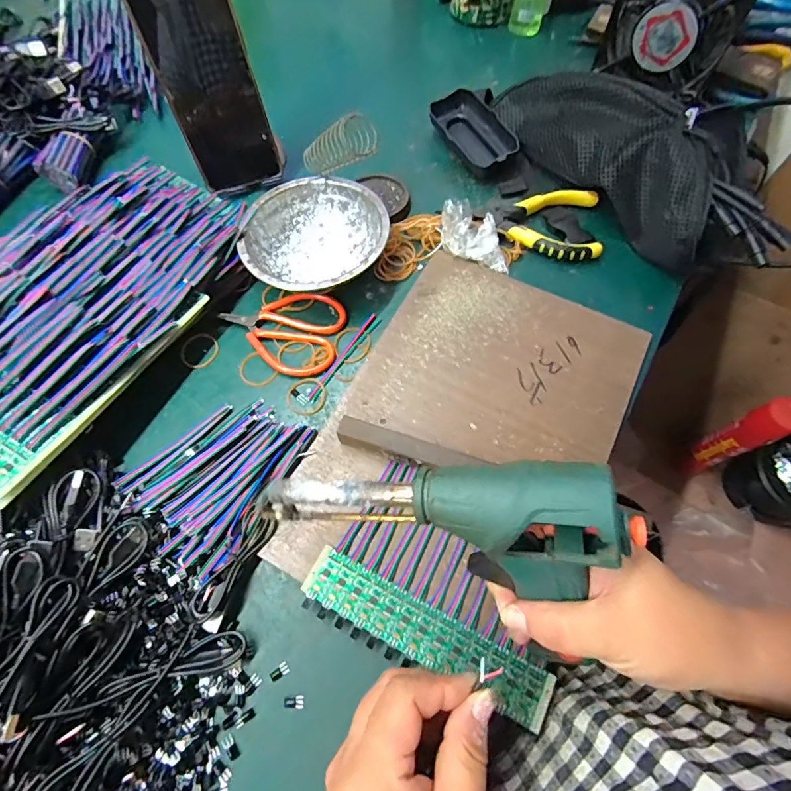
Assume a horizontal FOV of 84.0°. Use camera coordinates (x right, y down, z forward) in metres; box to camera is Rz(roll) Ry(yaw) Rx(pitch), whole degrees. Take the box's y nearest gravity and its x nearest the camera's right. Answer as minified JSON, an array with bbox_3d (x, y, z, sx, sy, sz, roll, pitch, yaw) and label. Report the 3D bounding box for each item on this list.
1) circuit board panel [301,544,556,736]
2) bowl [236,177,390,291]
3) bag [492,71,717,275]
[{"bbox_3d":[0.018,0.150,0.279,0.162,0.004,0.033,24,69,13],"label":"circuit board panel"},{"bbox_3d":[-0.069,-0.136,0.394,0.120,0.041,0.123,0,66,1],"label":"bowl"},{"bbox_3d":[0.201,-0.228,0.406,0.069,0.068,0.254,-31,69,-12],"label":"bag"}]

